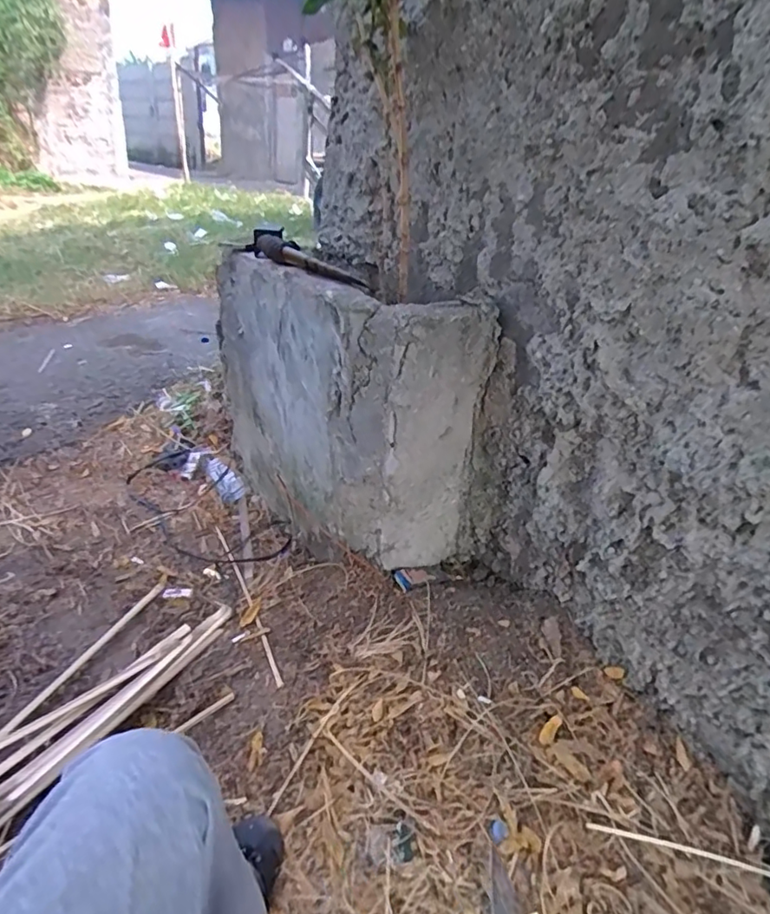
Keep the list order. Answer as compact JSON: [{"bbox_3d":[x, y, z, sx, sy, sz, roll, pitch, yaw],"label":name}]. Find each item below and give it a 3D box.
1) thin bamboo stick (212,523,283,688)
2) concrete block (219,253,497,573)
[{"bbox_3d":[-0.291,0.279,1.159,0.014,0.008,0.495,-10,33,-25],"label":"thin bamboo stick"},{"bbox_3d":[-0.114,-0.135,1.278,0.320,0.550,0.670,-12,33,-28],"label":"concrete block"}]

